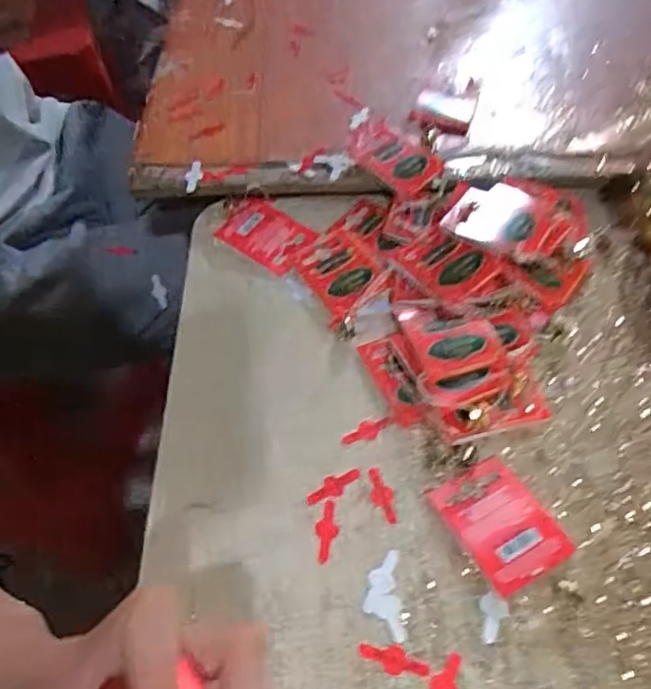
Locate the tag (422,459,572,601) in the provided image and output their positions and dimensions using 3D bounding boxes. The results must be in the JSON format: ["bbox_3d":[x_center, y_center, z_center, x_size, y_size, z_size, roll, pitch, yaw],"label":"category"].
[{"bbox_3d":[0.083,0.085,0.300,0.042,0.004,0.057,-26,57,-17],"label":"tag"}]

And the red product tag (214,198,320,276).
[{"bbox_3d":[-0.039,-0.074,0.415,0.056,0.010,0.041,26,58,19],"label":"red product tag"}]

